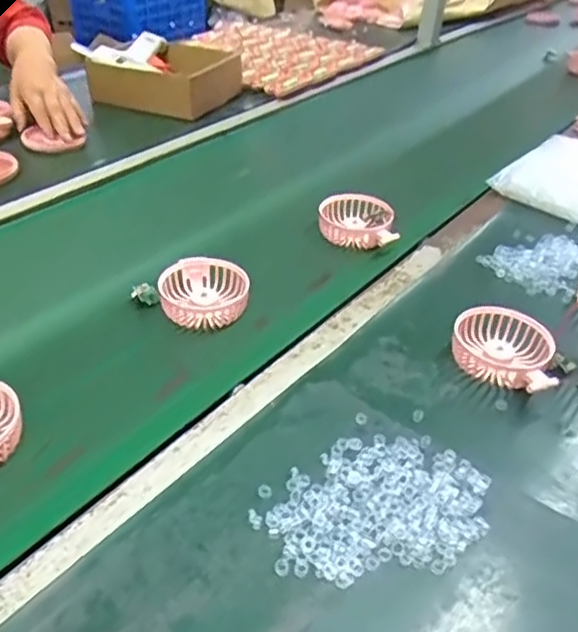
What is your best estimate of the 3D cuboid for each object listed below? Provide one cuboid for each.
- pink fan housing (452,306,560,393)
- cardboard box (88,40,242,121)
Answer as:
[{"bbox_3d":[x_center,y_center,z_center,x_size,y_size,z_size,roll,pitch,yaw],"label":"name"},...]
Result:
[{"bbox_3d":[0.203,0.032,0.625,0.099,0.035,0.077,29,43,26],"label":"pink fan housing"},{"bbox_3d":[-0.197,-0.398,1.106,0.198,0.070,0.163,17,37,16],"label":"cardboard box"}]

